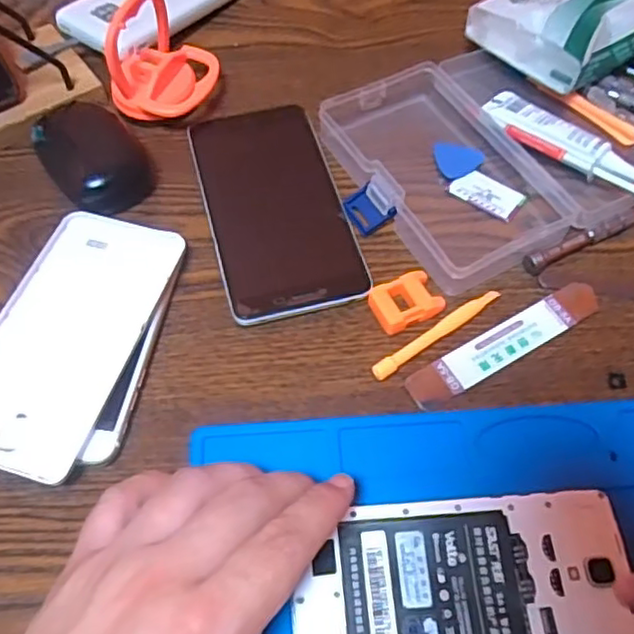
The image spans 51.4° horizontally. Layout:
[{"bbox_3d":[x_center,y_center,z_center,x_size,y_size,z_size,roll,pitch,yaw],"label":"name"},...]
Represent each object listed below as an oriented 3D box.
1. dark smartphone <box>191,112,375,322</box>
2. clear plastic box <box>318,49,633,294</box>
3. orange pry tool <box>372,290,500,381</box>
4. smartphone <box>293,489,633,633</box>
[{"bbox_3d":[-0.025,-0.065,0.384,0.076,0.009,0.150,-13,60,-9],"label":"dark smartphone"},{"bbox_3d":[0.108,-0.105,0.399,0.179,0.021,0.150,-26,63,-15],"label":"clear plastic box"},{"bbox_3d":[0.062,0.007,0.342,0.082,0.006,0.008,-33,65,-19],"label":"orange pry tool"},{"bbox_3d":[0.061,0.111,0.273,0.138,0.006,0.068,-3,59,-3],"label":"smartphone"}]

